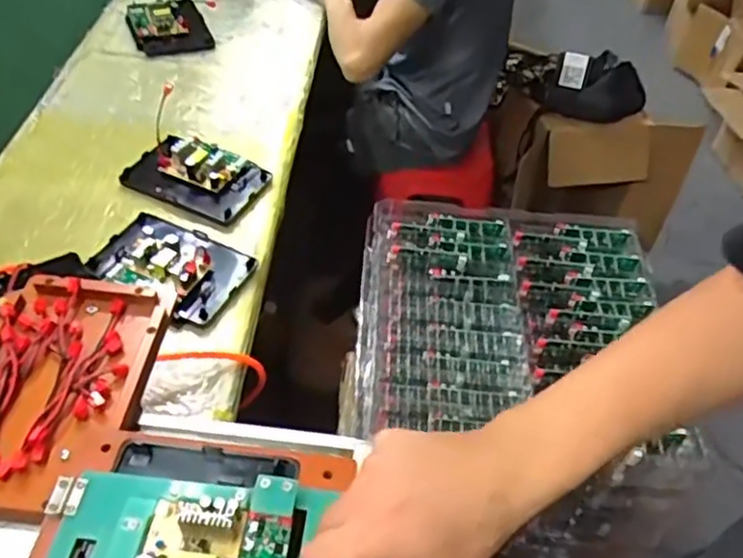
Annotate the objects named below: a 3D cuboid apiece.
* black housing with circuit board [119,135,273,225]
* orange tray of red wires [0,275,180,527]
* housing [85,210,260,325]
[{"bbox_3d":[-0.254,-0.157,0.990,0.190,0.037,0.126,20,49,12],"label":"black housing with circuit board"},{"bbox_3d":[-0.270,0.090,0.570,0.140,0.023,0.226,8,47,1],"label":"orange tray of red wires"},{"bbox_3d":[-0.257,-0.027,0.863,0.178,0.035,0.126,25,50,16],"label":"housing"}]

